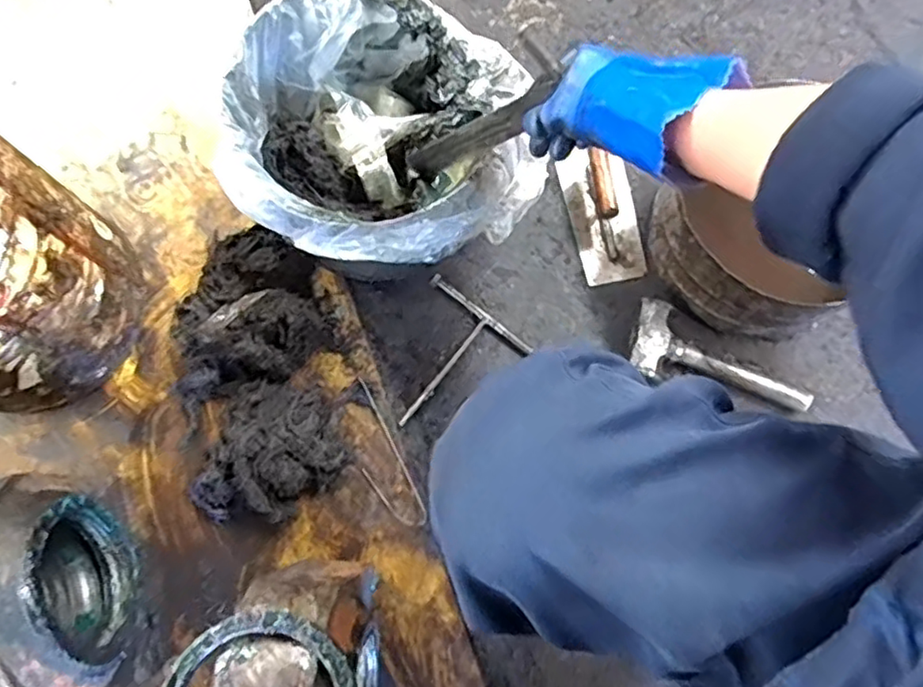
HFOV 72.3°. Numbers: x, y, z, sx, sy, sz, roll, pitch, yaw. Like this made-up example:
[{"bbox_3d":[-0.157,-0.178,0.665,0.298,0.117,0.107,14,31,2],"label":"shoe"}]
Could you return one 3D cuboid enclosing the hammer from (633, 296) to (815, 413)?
[{"bbox_3d":[0.317,0.017,0.770,0.218,0.046,0.091,14,79,4],"label":"hammer"}]

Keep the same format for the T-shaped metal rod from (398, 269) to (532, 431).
[{"bbox_3d":[-0.027,0.023,0.796,0.157,0.009,0.175,39,81,8],"label":"T-shaped metal rod"}]

